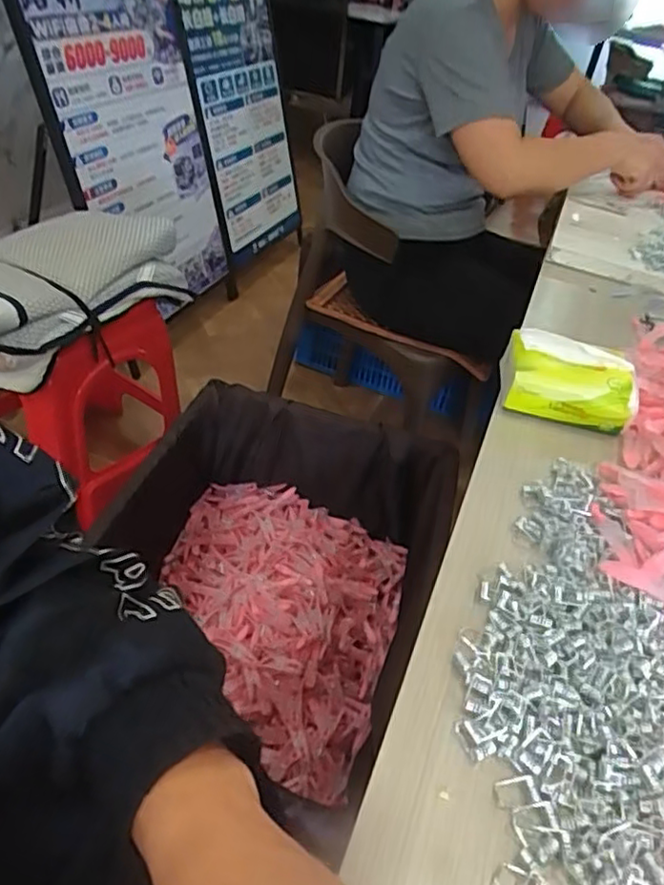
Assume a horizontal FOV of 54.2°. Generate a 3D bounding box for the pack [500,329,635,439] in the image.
[{"bbox_3d":[0.226,-0.061,0.613,0.123,0.068,0.071,9,40,10],"label":"pack"}]

